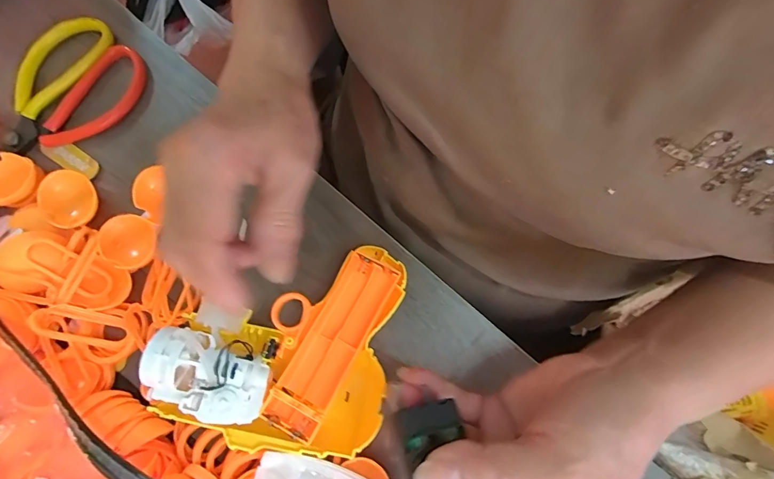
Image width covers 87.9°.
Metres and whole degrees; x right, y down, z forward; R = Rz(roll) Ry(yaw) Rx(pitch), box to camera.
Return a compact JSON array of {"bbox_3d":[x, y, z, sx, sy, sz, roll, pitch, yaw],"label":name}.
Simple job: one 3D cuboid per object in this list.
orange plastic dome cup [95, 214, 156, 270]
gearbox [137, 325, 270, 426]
[{"bbox_3d":[-0.177,0.003,0.274,0.033,0.010,0.041,-32,79,-5],"label":"orange plastic dome cup"},{"bbox_3d":[-0.103,0.080,0.235,0.067,0.032,0.044,13,79,4],"label":"gearbox"}]

